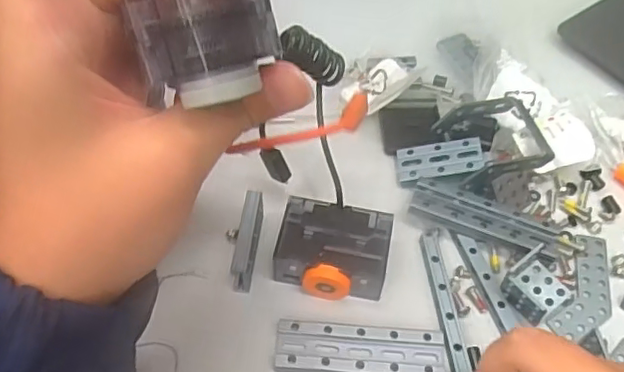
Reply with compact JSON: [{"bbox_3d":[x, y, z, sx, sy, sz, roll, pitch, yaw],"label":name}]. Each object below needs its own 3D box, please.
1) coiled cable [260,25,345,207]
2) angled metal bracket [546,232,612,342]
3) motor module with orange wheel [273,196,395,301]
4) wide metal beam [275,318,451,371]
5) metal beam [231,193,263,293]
[{"bbox_3d":[-0.002,-0.035,0.293,0.045,0.084,0.022,10,29,6],"label":"coiled cable"},{"bbox_3d":[0.145,0.051,0.304,0.026,0.004,0.063,25,60,16],"label":"angled metal bracket"},{"bbox_3d":[0.011,0.034,0.301,0.055,0.022,0.047,9,57,6],"label":"motor module with orange wheel"},{"bbox_3d":[0.024,0.079,0.279,0.081,0.006,0.026,4,56,2],"label":"wide metal beam"},{"bbox_3d":[-0.032,0.027,0.301,0.008,0.024,0.047,6,56,4],"label":"metal beam"}]

